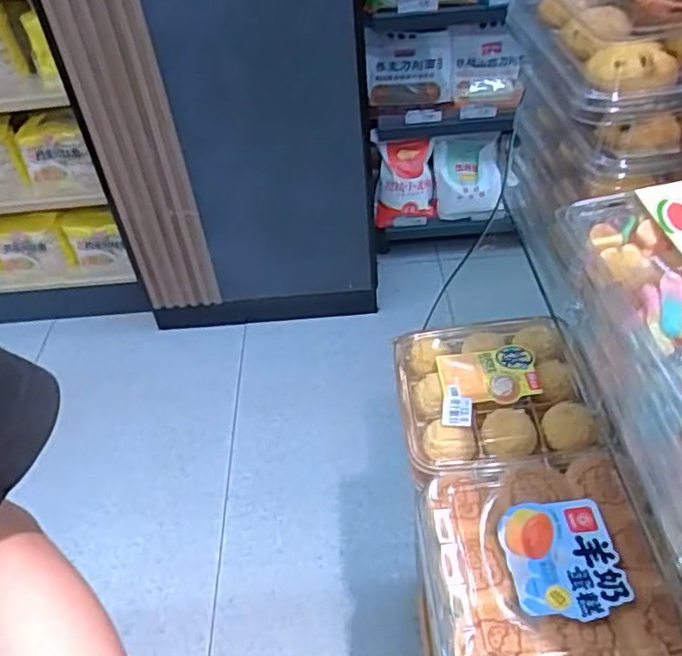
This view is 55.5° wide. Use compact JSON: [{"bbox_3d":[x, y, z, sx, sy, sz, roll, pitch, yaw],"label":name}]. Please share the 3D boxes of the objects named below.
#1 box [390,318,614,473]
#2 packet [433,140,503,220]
[{"bbox_3d":[0.157,0.067,0.734,0.177,0.050,0.212,-4,43,3],"label":"box"},{"bbox_3d":[0.363,-0.432,1.869,0.187,0.226,0.057,-1,13,17],"label":"packet"}]

